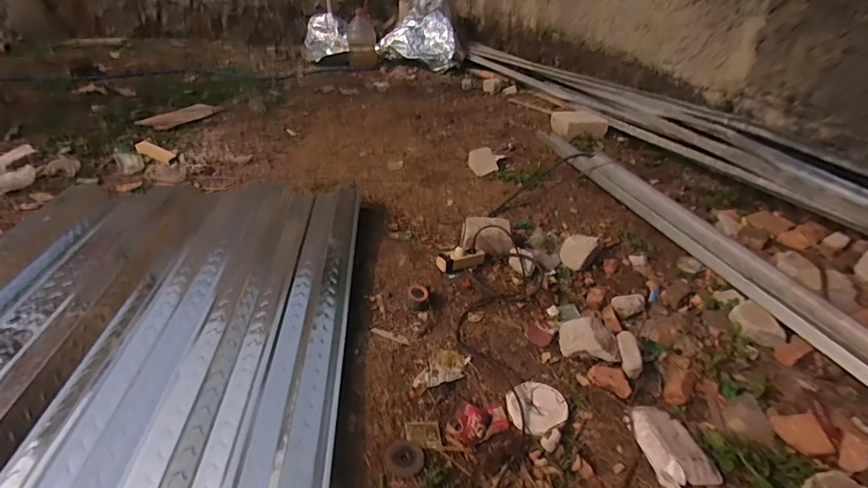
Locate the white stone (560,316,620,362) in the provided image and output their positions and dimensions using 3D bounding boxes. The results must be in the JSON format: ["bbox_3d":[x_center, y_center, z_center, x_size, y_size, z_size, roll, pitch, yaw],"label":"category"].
[{"bbox_3d":[0.397,0.251,1.111,0.158,0.117,0.065,27,39,28],"label":"white stone"}]

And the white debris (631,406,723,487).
[{"bbox_3d":[0.496,0.422,0.918,0.123,0.053,0.186,-4,35,-13],"label":"white debris"}]

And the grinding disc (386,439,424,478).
[{"bbox_3d":[-0.056,0.427,0.865,0.072,0.004,0.074,4,34,-2],"label":"grinding disc"}]

